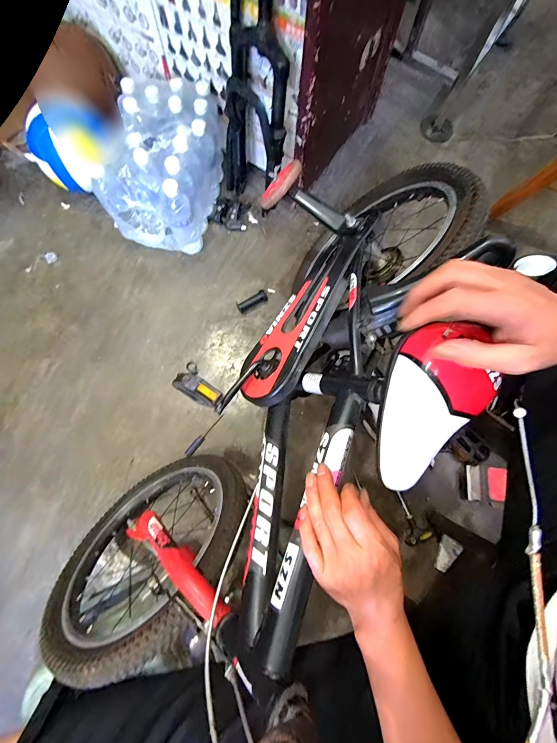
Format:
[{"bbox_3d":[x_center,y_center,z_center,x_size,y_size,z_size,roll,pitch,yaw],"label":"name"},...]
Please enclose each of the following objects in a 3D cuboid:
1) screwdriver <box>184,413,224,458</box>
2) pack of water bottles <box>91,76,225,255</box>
[{"bbox_3d":[-0.183,0.157,0.801,0.019,0.014,0.127,38,65,6],"label":"screwdriver"},{"bbox_3d":[-0.298,-0.540,0.849,0.235,0.212,0.359,13,78,1],"label":"pack of water bottles"}]

